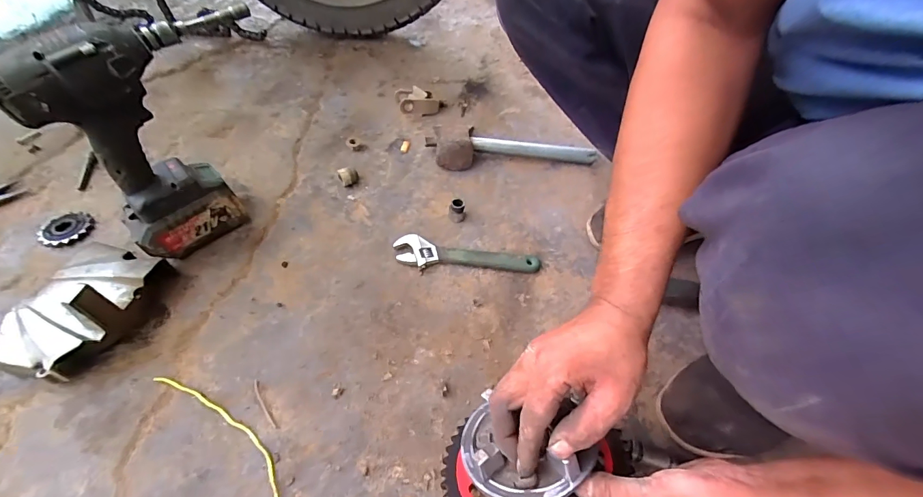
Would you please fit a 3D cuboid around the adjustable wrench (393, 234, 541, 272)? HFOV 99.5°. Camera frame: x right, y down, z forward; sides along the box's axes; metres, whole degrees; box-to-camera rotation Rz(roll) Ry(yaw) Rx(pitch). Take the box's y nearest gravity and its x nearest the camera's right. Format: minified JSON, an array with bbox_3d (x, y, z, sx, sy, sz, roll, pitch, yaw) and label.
[{"bbox_3d":[0.008,0.012,0.538,0.197,0.018,0.042,7,54,2],"label":"adjustable wrench"}]

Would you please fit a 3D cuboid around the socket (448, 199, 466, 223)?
[{"bbox_3d":[-0.006,-0.055,0.580,0.025,0.030,0.020,4,54,0],"label":"socket"}]

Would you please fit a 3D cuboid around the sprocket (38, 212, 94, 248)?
[{"bbox_3d":[-0.547,-0.027,0.540,0.059,0.008,0.059,1,54,-2],"label":"sprocket"}]

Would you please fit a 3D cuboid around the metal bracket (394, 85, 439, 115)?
[{"bbox_3d":[-0.084,-0.274,0.727,0.071,0.035,0.050,-17,56,-15],"label":"metal bracket"}]

